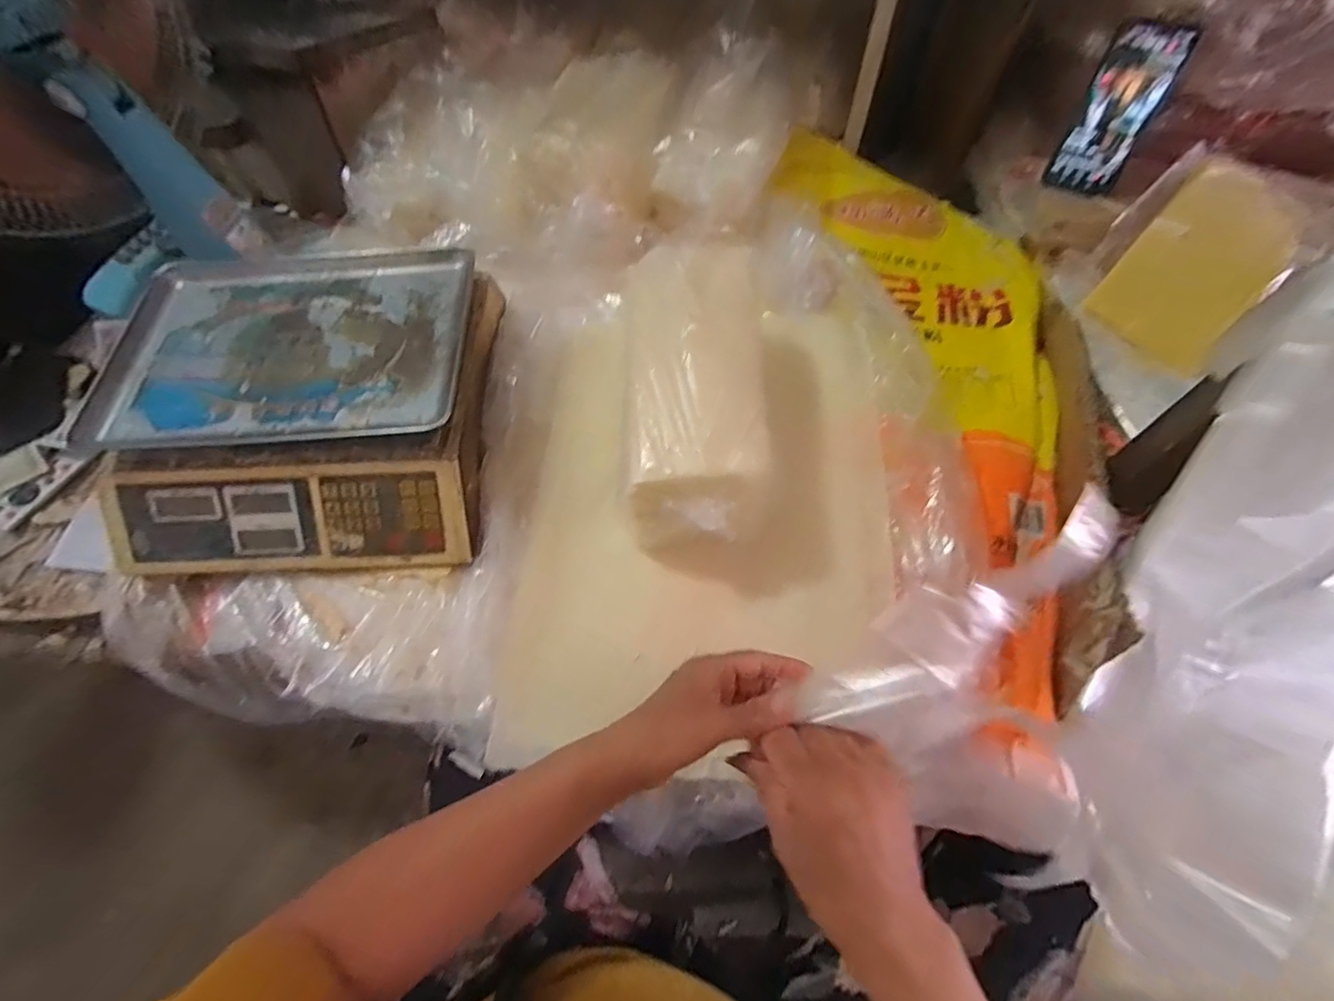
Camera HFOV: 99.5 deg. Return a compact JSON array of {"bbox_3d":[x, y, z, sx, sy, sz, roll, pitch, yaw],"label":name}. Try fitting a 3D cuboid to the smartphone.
[{"bbox_3d":[0.496,-0.430,0.626,0.075,0.153,0.010,33,44,24],"label":"smartphone"}]

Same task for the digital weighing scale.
[{"bbox_3d":[-0.352,-0.096,0.565,0.335,0.103,0.319,-3,61,1],"label":"digital weighing scale"}]

